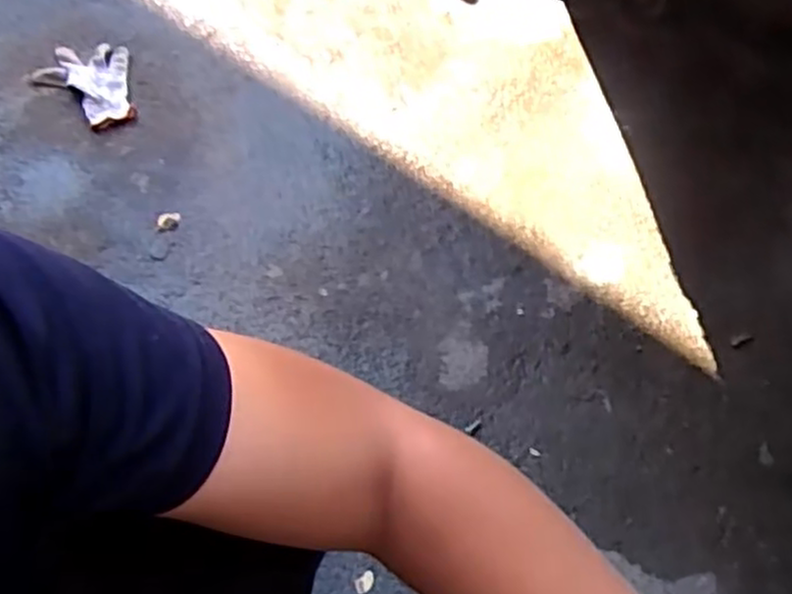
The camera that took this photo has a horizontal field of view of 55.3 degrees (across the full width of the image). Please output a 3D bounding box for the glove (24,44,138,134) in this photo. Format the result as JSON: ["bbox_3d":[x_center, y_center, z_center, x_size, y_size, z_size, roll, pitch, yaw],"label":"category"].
[{"bbox_3d":[-0.461,-0.304,1.107,0.138,0.026,0.169,-13,62,-11],"label":"glove"}]

